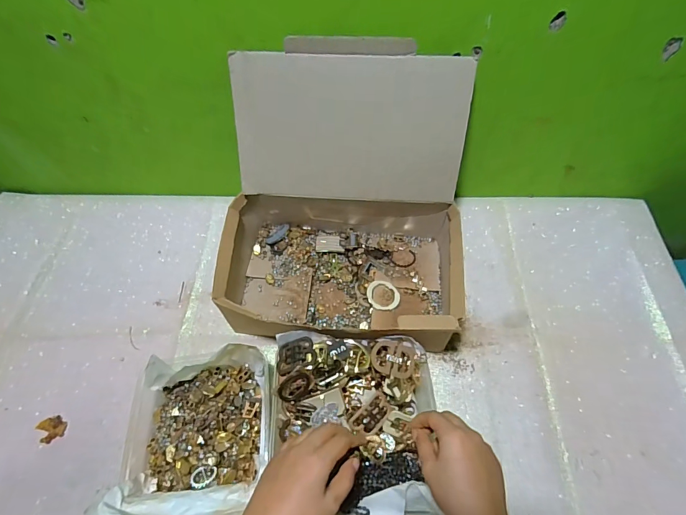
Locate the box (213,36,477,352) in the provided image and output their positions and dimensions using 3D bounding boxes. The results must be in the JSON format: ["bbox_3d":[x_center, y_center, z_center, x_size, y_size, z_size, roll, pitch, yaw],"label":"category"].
[{"bbox_3d":[-0.002,-0.062,0.509,0.332,0.272,0.306,5,60,5],"label":"box"}]

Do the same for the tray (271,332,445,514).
[{"bbox_3d":[0.013,0.200,0.450,0.193,0.077,0.199,-1,59,2],"label":"tray"}]

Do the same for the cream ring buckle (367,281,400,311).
[{"bbox_3d":[0.062,0.058,0.570,0.050,0.007,0.048,3,61,-3],"label":"cream ring buckle"}]

